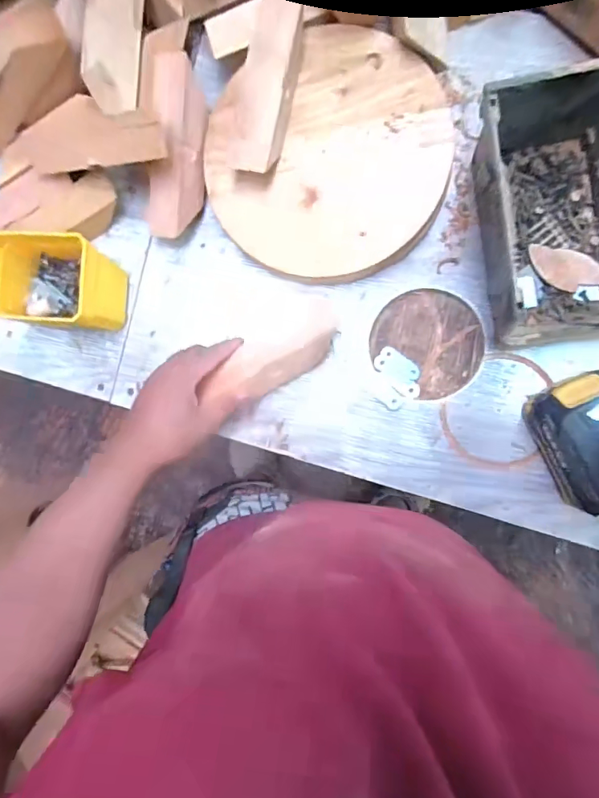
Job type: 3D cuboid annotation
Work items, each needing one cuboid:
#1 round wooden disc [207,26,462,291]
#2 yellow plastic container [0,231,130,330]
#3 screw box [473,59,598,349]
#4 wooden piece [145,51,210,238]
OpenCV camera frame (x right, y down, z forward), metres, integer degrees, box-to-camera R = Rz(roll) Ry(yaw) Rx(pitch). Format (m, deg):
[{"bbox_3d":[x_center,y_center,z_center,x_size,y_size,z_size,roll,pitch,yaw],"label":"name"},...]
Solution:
[{"bbox_3d":[0.026,-0.236,0.457,0.230,0.023,0.229,3,93,8],"label":"round wooden disc"},{"bbox_3d":[-0.248,-0.115,0.482,0.110,0.097,0.075,7,91,9],"label":"yellow plastic container"},{"bbox_3d":[0.224,-0.154,0.401,0.129,0.110,0.205,-6,89,9],"label":"screw box"},{"bbox_3d":[-0.124,-0.247,0.466,0.052,0.037,0.162,10,105,9],"label":"wooden piece"}]

